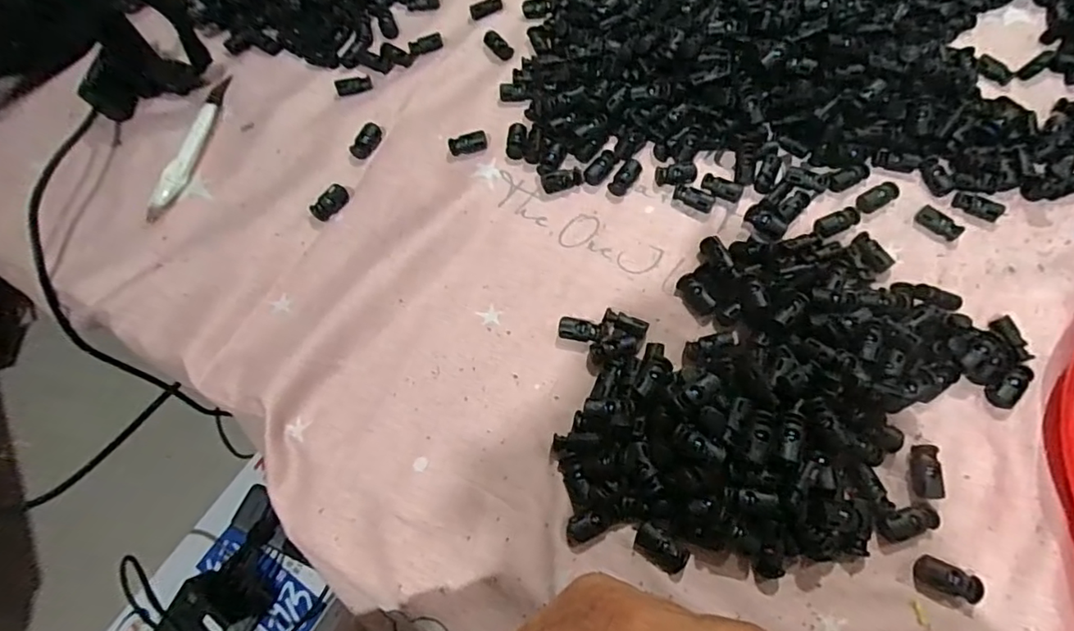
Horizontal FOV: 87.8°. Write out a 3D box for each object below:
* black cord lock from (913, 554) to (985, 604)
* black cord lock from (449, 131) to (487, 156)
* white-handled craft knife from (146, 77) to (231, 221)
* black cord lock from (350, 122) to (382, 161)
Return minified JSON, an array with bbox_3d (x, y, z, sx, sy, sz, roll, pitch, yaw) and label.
[{"bbox_3d":[0.201,0.130,0.272,0.026,0.008,0.016,19,68,11],"label":"black cord lock"},{"bbox_3d":[-0.050,-0.124,0.404,0.027,0.008,0.010,-13,66,-3],"label":"black cord lock"},{"bbox_3d":[-0.256,-0.127,0.413,0.015,0.010,0.131,6,66,6],"label":"white-handled craft knife"},{"bbox_3d":[-0.124,-0.128,0.408,0.013,0.006,0.030,20,68,11],"label":"black cord lock"}]

